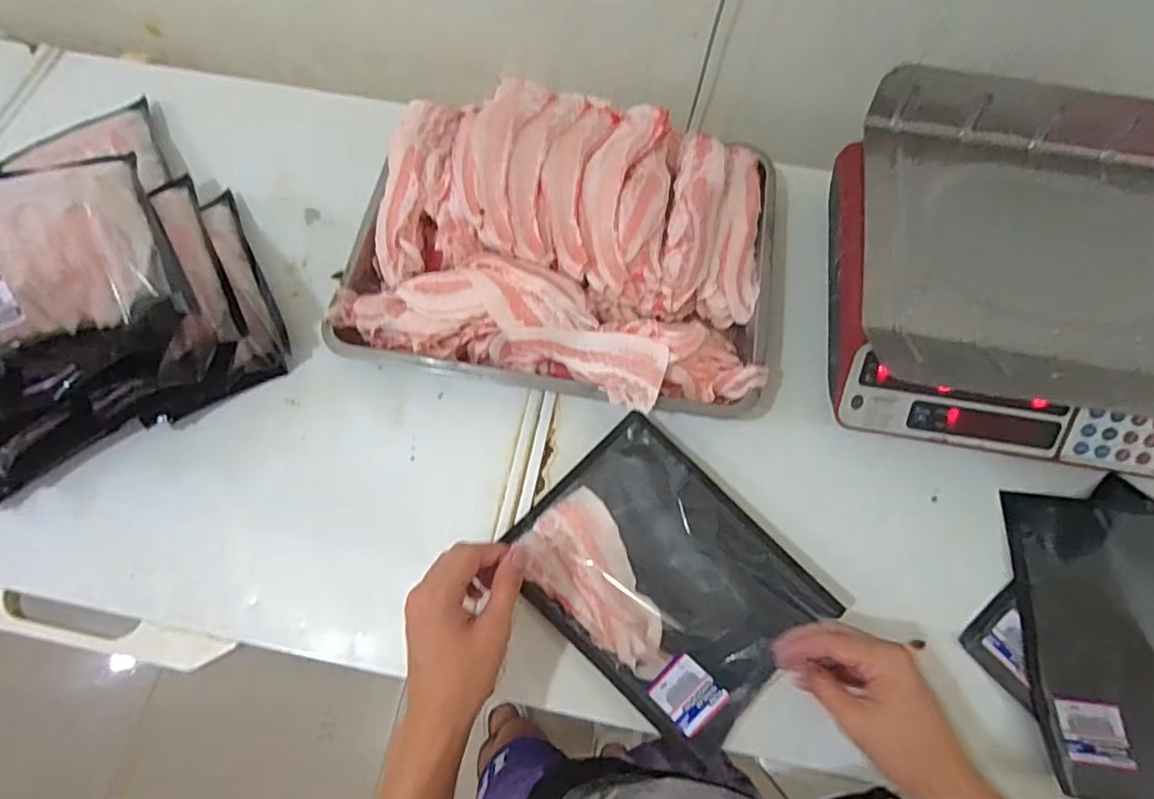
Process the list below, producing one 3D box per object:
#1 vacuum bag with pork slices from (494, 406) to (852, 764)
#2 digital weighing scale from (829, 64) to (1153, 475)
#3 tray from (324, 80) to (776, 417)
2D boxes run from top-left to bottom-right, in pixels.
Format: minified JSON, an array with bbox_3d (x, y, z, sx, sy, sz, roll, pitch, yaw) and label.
[{"bbox_3d":[0.073,0.152,0.511,0.191,0.043,0.239,-43,75,-13],"label":"vacuum bag with pork slices"},{"bbox_3d":[0.439,-0.120,0.567,0.340,0.118,0.339,9,71,4],"label":"digital weighing scale"},{"bbox_3d":[-0.013,-0.169,0.606,0.437,0.091,0.328,11,71,5],"label":"tray"}]

